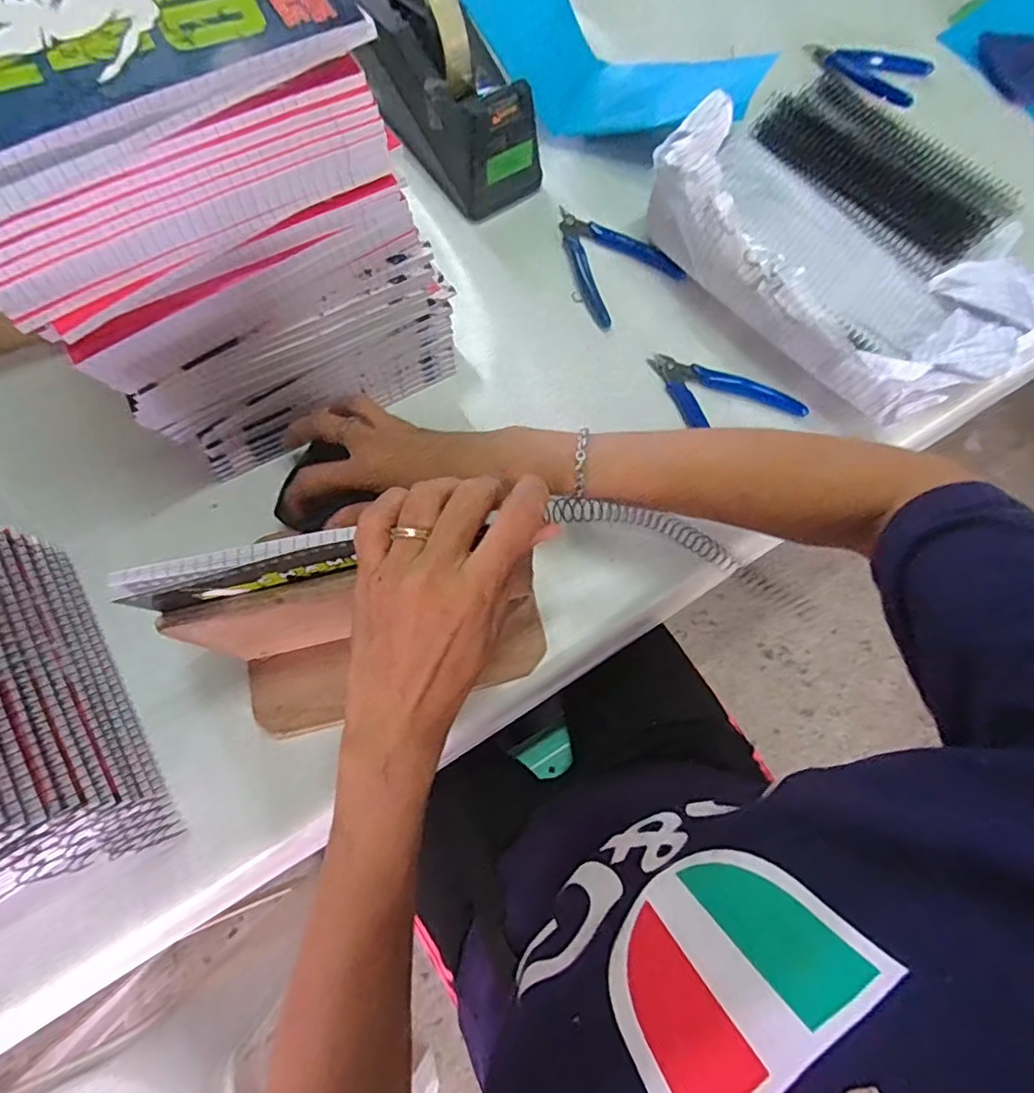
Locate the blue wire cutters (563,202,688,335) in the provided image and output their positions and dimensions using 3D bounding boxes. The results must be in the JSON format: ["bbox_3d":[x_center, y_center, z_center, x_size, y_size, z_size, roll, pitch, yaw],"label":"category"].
[{"bbox_3d":[0.073,-0.252,0.515,0.080,0.015,0.119,-33,76,-10],"label":"blue wire cutters"}]

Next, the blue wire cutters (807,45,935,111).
[{"bbox_3d":[0.342,-0.466,0.582,0.117,0.012,0.080,20,73,5],"label":"blue wire cutters"}]

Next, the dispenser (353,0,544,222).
[{"bbox_3d":[-0.057,-0.387,0.496,0.078,0.113,0.167,-40,77,-12],"label":"dispenser"}]

